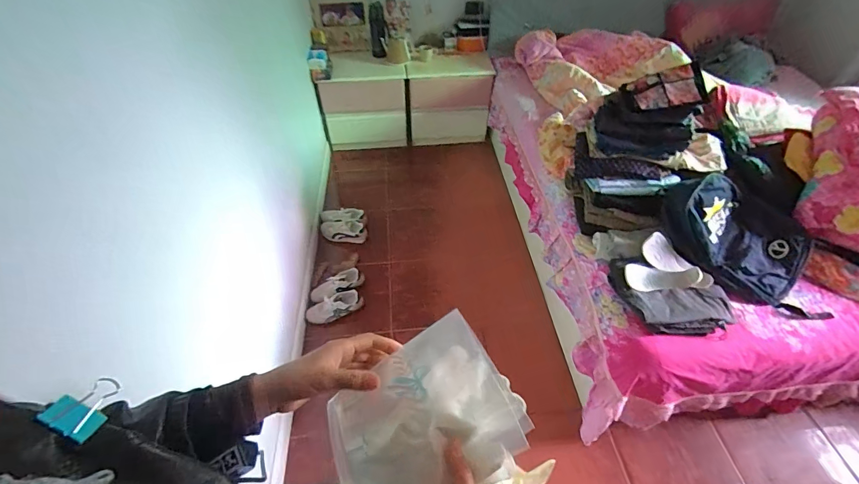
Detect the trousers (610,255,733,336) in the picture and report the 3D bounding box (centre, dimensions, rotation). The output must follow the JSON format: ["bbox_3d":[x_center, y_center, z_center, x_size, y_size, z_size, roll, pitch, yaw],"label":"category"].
[{"bbox_3d":[0.739,0.154,1.117,0.316,0.053,0.250,1,49,0],"label":"trousers"}]

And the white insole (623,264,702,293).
[{"bbox_3d":[0.717,0.099,1.129,0.207,0.050,0.094,-4,49,-4],"label":"white insole"}]

